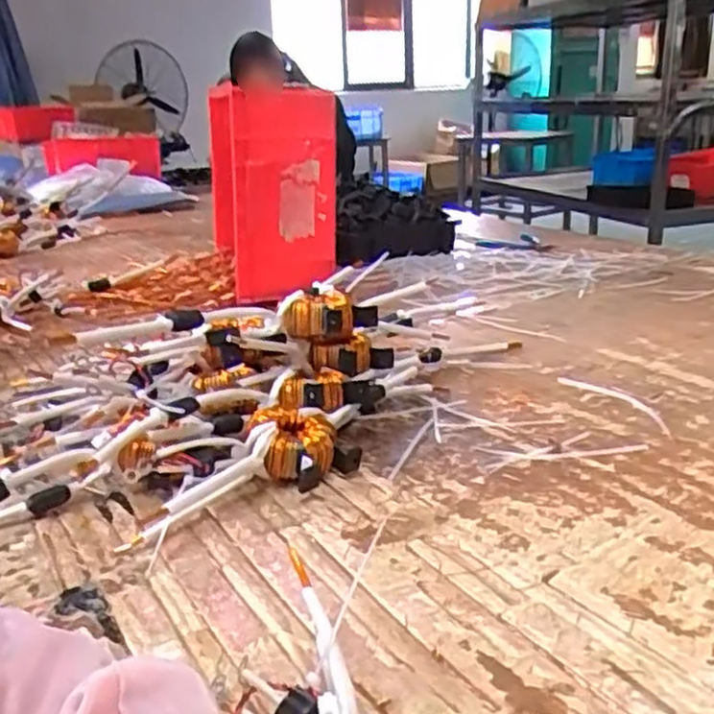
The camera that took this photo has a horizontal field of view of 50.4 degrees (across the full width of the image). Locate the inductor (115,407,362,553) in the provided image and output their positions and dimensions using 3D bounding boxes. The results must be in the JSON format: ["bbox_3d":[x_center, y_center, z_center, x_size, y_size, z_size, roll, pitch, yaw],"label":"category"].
[{"bbox_3d":[-0.093,0.088,0.577,0.191,0.045,0.076,-19,25,-35],"label":"inductor"}]

